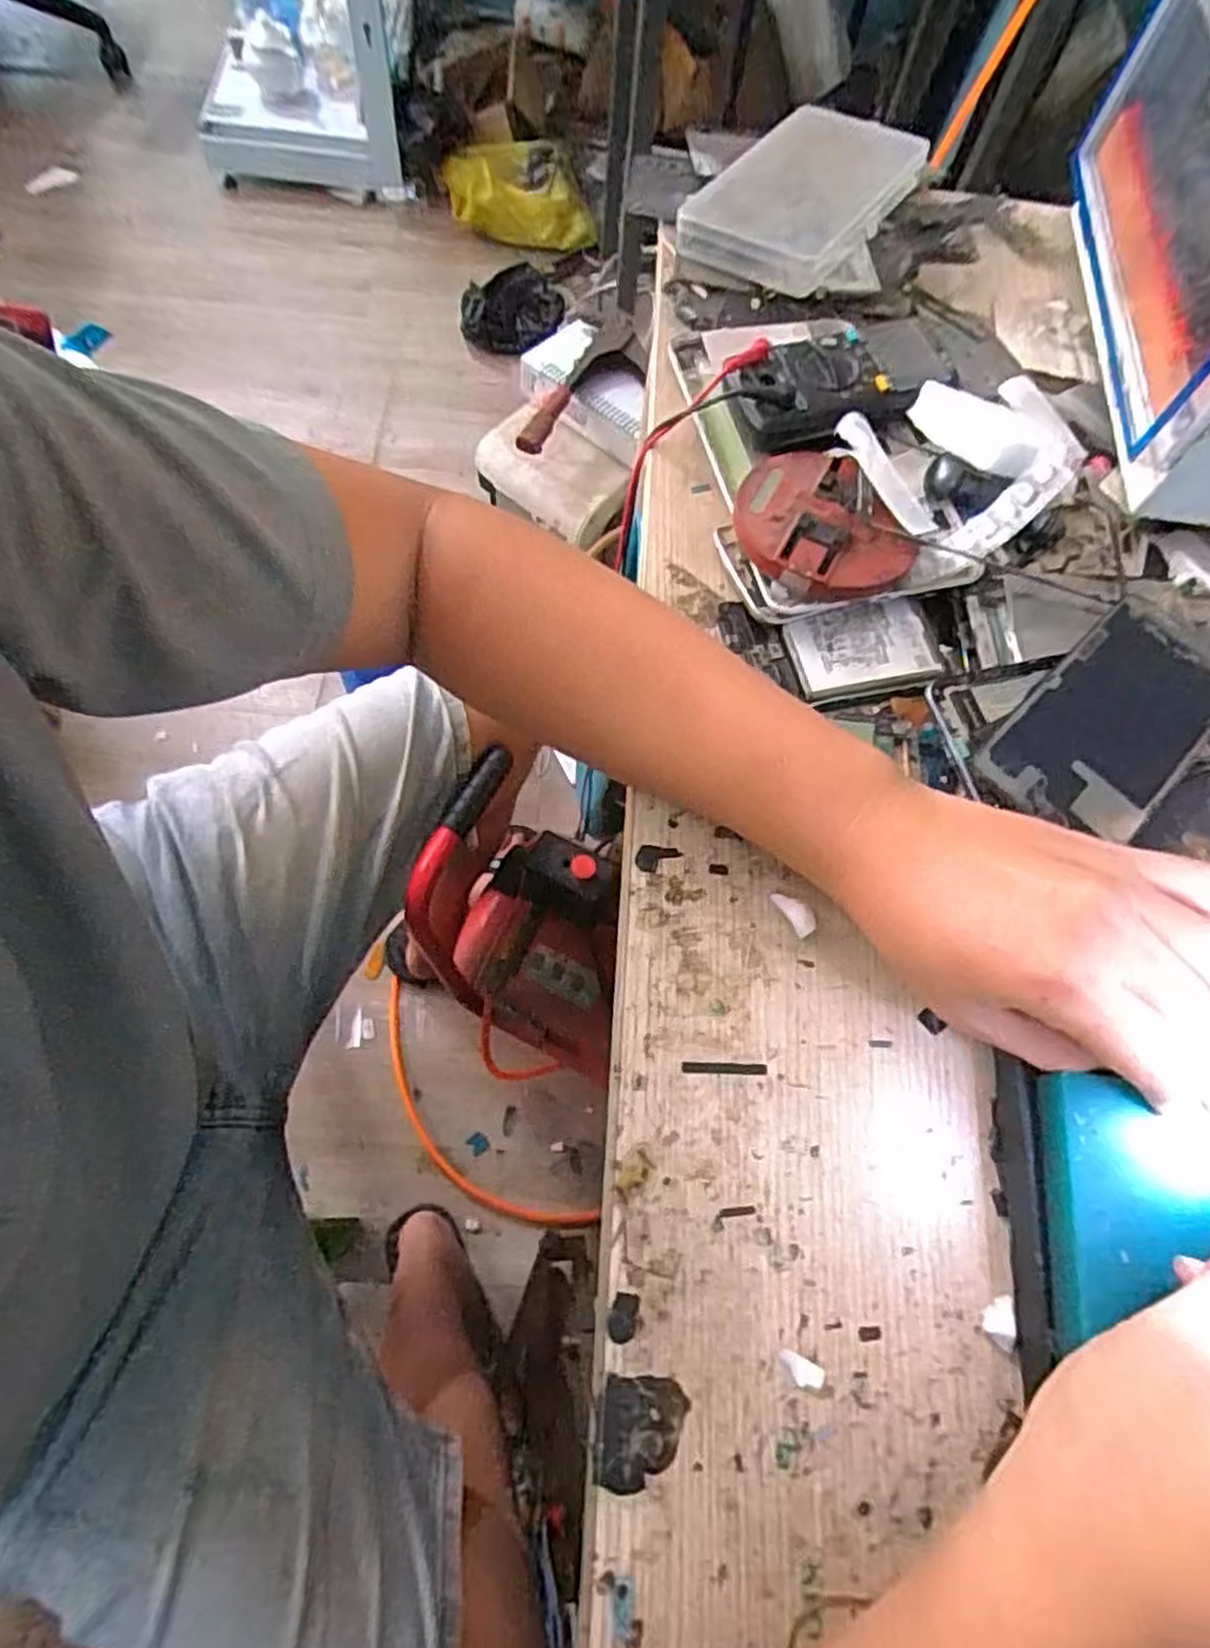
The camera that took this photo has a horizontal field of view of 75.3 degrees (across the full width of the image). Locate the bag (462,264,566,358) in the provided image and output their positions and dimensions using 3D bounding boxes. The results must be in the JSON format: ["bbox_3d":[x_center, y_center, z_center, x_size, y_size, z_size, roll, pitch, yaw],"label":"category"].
[{"bbox_3d":[-0.192,-1.045,1.589,0.211,0.049,0.209,-23,71,-14],"label":"bag"}]

